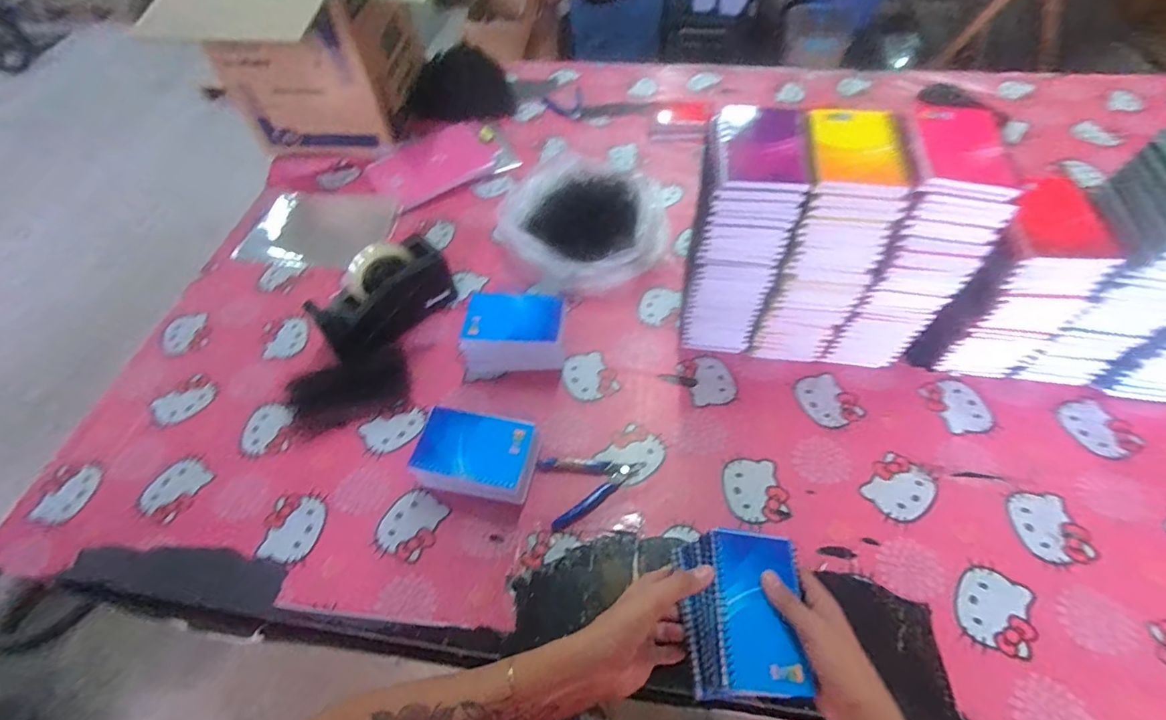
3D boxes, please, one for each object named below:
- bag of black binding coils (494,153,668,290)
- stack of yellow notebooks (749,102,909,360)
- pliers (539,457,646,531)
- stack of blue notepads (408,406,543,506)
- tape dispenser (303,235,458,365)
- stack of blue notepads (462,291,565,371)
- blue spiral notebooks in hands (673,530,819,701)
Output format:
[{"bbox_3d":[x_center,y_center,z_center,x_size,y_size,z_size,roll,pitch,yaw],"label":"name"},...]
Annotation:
[{"bbox_3d":[-0.001,-0.223,0.799,0.227,0.103,0.245,-27,59,-14],"label":"bag of black binding coils"},{"bbox_3d":[0.287,-0.133,0.614,0.108,0.284,0.147,12,58,11],"label":"stack of yellow notebooks"},{"bbox_3d":[0.009,0.141,0.608,0.125,0.011,0.080,-22,58,-11],"label":"pliers"},{"bbox_3d":[-0.125,0.118,0.594,0.134,0.074,0.097,7,57,8],"label":"stack of blue notepads"},{"bbox_3d":[-0.286,-0.091,0.722,0.197,0.114,0.086,-38,62,-20],"label":"tape dispenser"},{"bbox_3d":[-0.092,-0.032,0.686,0.137,0.073,0.091,3,57,5],"label":"stack of blue notepads"},{"bbox_3d":[0.158,0.242,0.477,0.111,0.059,0.137,6,53,-10],"label":"blue spiral notebooks in hands"}]

